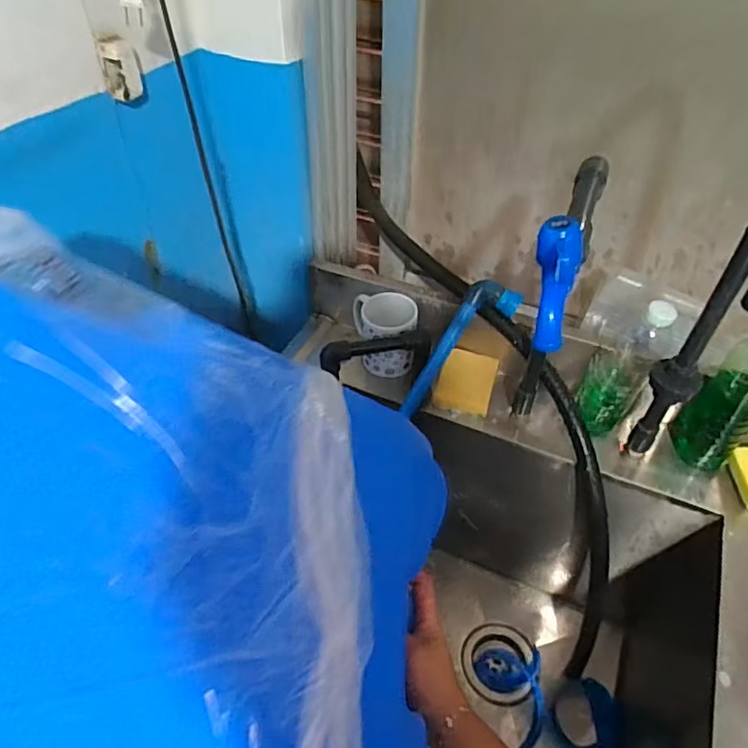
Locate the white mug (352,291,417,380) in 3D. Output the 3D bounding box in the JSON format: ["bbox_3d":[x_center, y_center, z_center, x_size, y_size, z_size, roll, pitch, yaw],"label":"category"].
[{"bbox_3d":[0.013,-0.057,0.818,0.107,0.098,0.081,13,46,11],"label":"white mug"}]

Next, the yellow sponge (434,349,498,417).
[{"bbox_3d":[0.132,0.008,0.790,0.072,0.013,0.096,15,64,12],"label":"yellow sponge"}]

